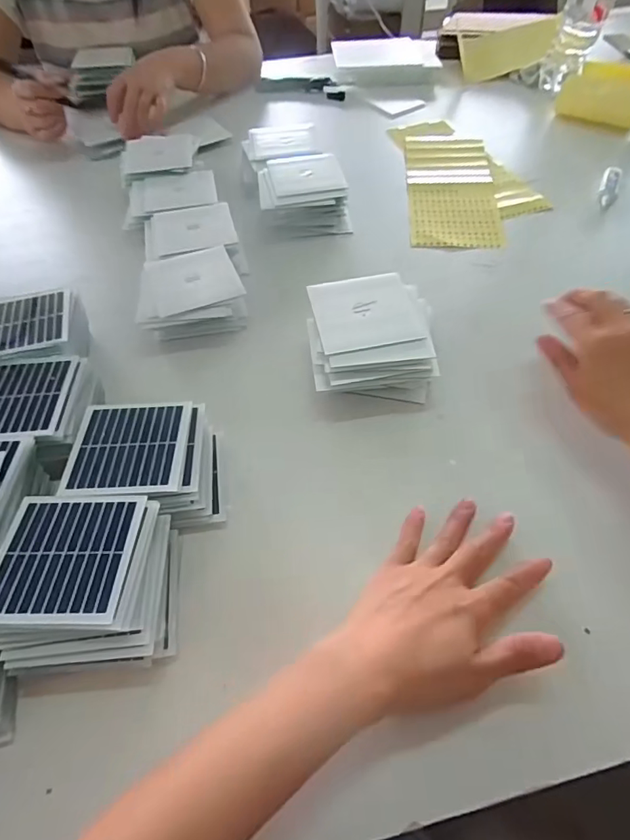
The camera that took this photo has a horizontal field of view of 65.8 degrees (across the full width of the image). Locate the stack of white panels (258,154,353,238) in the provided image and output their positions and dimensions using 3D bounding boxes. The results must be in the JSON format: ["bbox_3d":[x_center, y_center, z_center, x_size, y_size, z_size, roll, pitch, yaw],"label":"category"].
[{"bbox_3d":[-0.016,-0.285,0.629,0.108,0.059,0.121,-11,53,-5],"label":"stack of white panels"}]

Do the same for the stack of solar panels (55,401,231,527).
[{"bbox_3d":[-0.132,0.034,0.393,0.113,0.037,0.104,-3,53,0],"label":"stack of solar panels"}]

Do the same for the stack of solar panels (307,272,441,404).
[{"bbox_3d":[0.049,-0.072,0.452,0.110,0.063,0.112,-6,53,-2],"label":"stack of solar panels"}]

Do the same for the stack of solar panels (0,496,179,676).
[{"bbox_3d":[-0.154,0.107,0.331,0.109,0.042,0.107,-5,53,-1],"label":"stack of solar panels"}]

